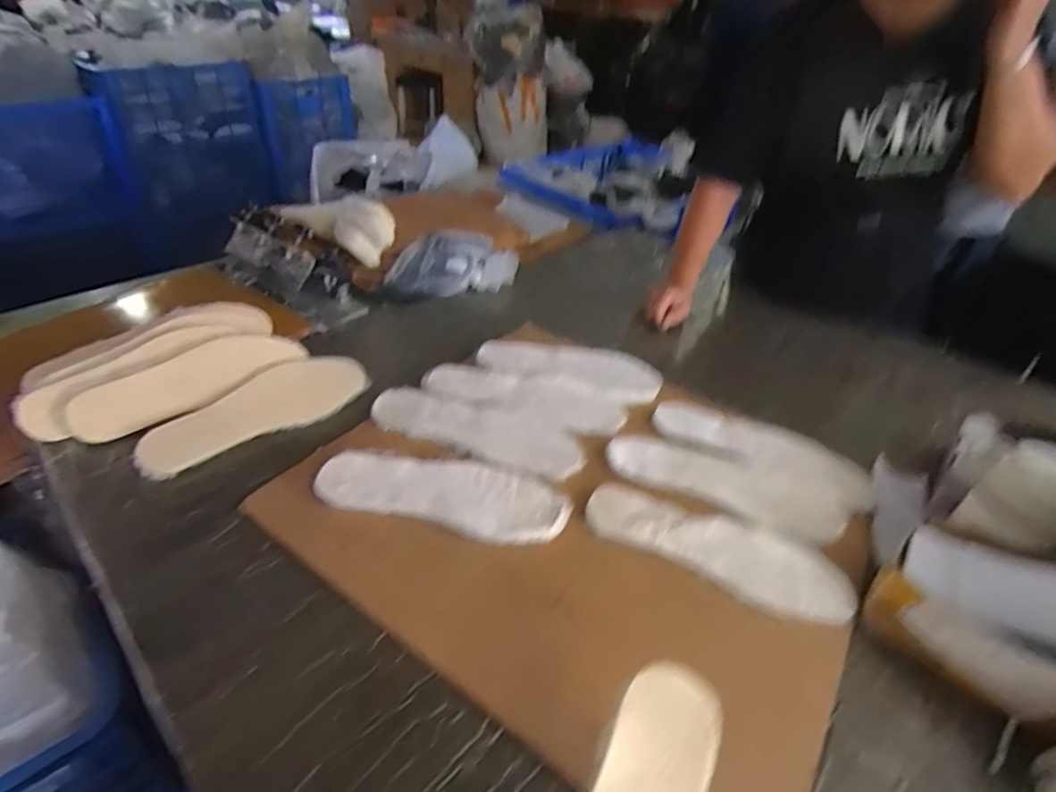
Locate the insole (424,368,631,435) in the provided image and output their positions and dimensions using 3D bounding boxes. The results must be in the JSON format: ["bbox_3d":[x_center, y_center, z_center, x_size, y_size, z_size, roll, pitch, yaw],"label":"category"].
[{"bbox_3d":[-0.002,-0.005,0.805,0.284,0.007,0.102,15,40,14],"label":"insole"}]

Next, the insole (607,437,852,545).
[{"bbox_3d":[0.244,0.105,0.689,0.282,0.004,0.102,17,40,16],"label":"insole"}]

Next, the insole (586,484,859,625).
[{"bbox_3d":[0.207,0.166,0.615,0.278,0.012,0.096,19,41,18],"label":"insole"}]

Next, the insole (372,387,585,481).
[{"bbox_3d":[-0.065,0.040,0.738,0.282,0.012,0.096,14,40,13],"label":"insole"}]

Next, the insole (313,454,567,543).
[{"bbox_3d":[-0.096,0.109,0.644,0.283,0.019,0.101,8,39,6],"label":"insole"}]

